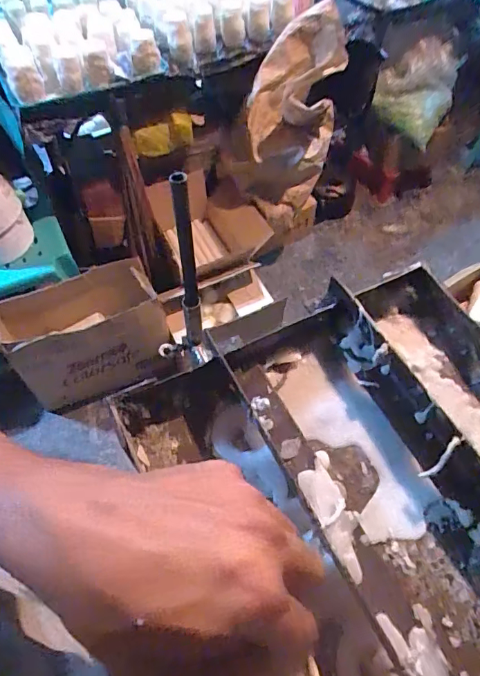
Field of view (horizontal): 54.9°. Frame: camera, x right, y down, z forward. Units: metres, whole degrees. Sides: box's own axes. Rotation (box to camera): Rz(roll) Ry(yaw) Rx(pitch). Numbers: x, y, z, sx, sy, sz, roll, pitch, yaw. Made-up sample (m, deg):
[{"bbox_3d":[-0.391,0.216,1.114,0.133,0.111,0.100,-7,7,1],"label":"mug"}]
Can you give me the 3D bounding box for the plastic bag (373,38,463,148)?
[{"bbox_3d":[0.561,-0.763,1.461,0.260,0.299,0.089,-12,57,-7],"label":"plastic bag"}]

